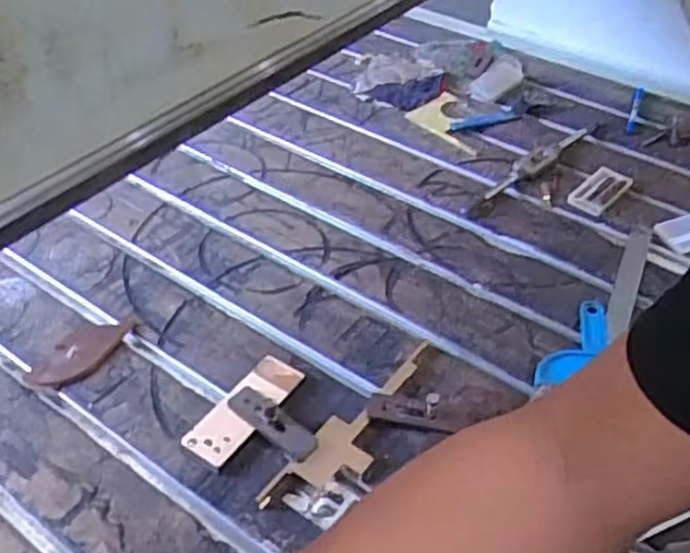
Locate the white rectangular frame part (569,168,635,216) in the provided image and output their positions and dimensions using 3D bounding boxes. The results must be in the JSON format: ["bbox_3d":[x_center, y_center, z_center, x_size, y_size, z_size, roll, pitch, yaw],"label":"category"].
[{"bbox_3d":[0.347,-0.118,0.999,0.051,0.009,0.102,32,51,28],"label":"white rectangular frame part"}]

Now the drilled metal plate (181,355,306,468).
[{"bbox_3d":[-0.096,0.126,0.718,0.050,0.008,0.134,27,47,22],"label":"drilled metal plate"}]

